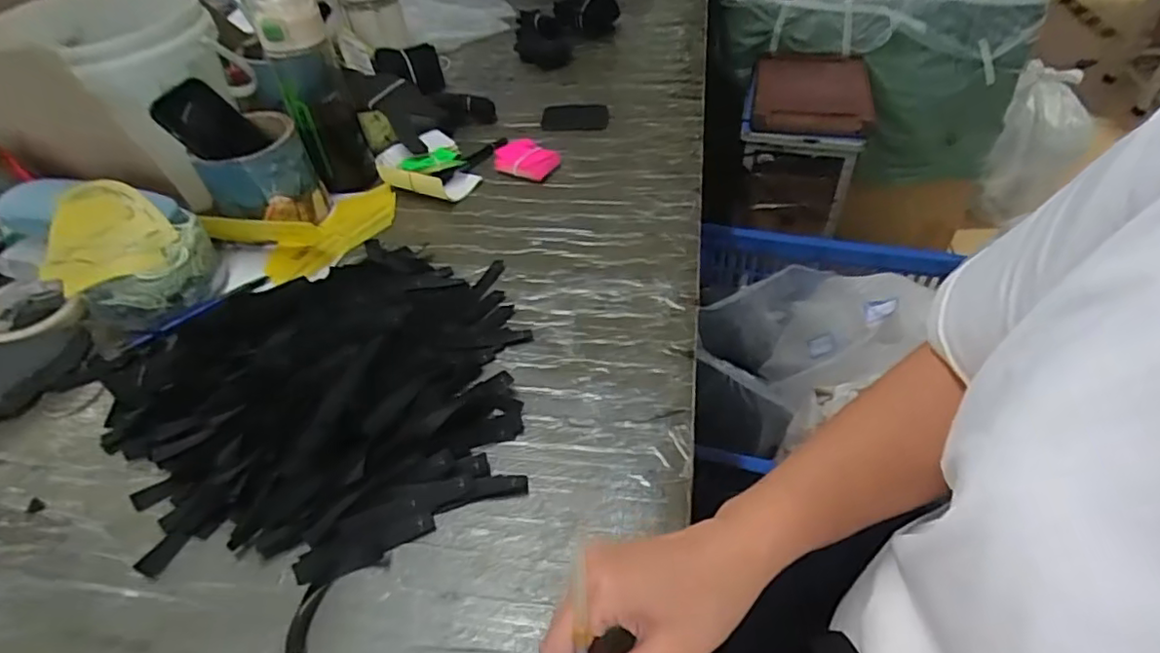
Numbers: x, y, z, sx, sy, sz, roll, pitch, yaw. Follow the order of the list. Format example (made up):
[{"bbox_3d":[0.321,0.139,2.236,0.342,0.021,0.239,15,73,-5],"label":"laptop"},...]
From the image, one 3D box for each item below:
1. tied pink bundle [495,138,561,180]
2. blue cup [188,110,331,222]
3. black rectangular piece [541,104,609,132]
[{"bbox_3d":[-0.066,-0.204,0.749,0.079,0.017,0.053,23,51,26],"label":"tied pink bundle"},{"bbox_3d":[-0.334,-0.159,0.666,0.089,0.099,0.100,14,48,19],"label":"blue cup"},{"bbox_3d":[-0.007,-0.283,0.836,0.088,0.006,0.074,-2,44,3],"label":"black rectangular piece"}]

